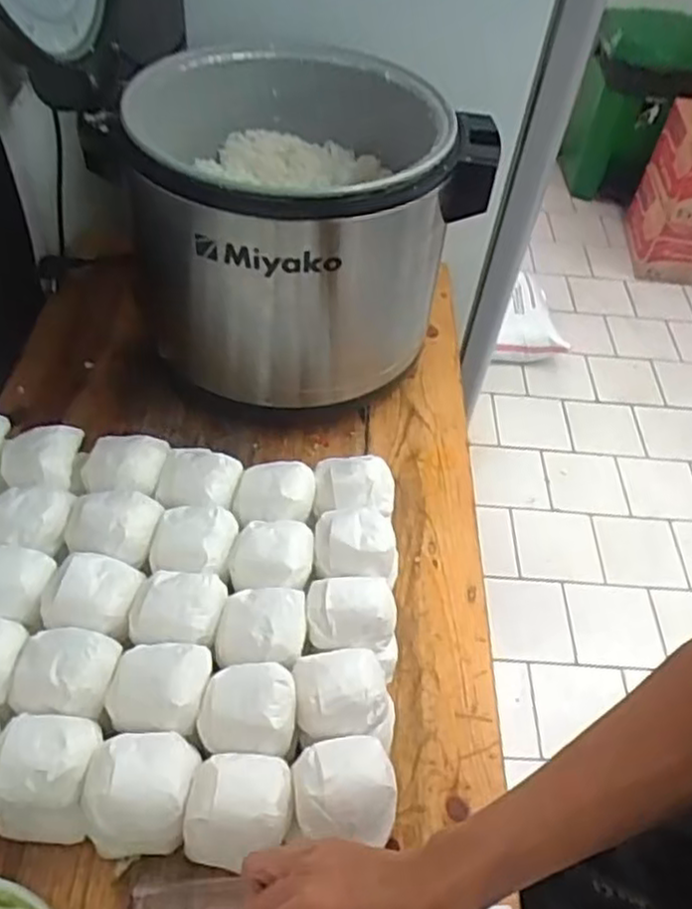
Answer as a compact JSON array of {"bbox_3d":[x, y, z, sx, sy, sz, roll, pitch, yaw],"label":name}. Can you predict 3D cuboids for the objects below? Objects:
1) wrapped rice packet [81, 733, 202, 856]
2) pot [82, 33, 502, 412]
[{"bbox_3d":[-0.160,0.263,0.571,0.081,0.082,0.074,3,49,-3],"label":"wrapped rice packet"},{"bbox_3d":[-0.076,-0.307,0.882,0.398,0.252,0.438,-14,52,-17],"label":"pot"}]

